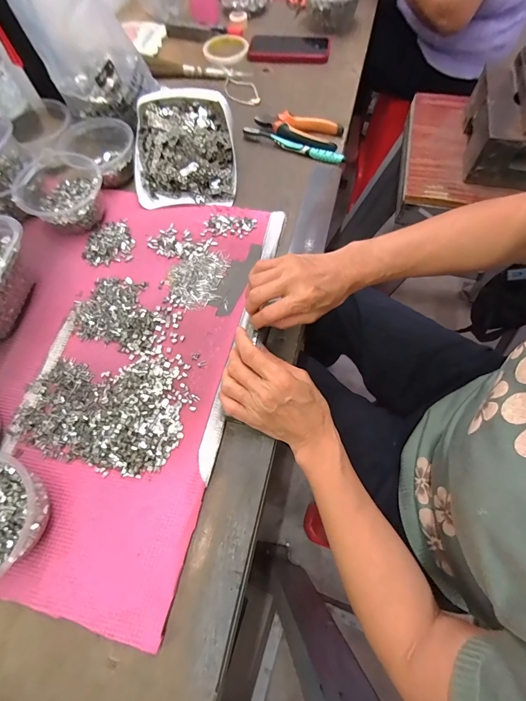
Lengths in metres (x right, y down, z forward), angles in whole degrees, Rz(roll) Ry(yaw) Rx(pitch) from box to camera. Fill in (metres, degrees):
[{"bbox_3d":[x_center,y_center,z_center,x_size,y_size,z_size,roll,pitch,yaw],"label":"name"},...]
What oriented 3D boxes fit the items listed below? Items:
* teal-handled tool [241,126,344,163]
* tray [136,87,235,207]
[{"bbox_3d":[0.051,-0.352,0.559,0.185,0.016,0.017,24,69,12],"label":"teal-handled tool"},{"bbox_3d":[-0.122,-0.313,0.503,0.154,0.037,0.168,-3,97,-1],"label":"tray"}]

